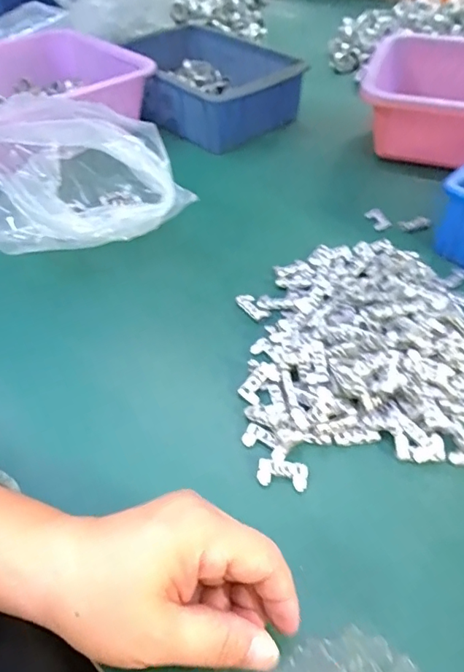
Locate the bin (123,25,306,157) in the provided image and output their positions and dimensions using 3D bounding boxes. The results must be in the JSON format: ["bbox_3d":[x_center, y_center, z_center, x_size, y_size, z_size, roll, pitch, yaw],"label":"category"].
[{"bbox_3d":[-0.042,-0.352,0.670,0.252,0.077,0.177,36,57,28],"label":"bin"}]

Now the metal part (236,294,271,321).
[{"bbox_3d":[0.018,-0.025,0.409,0.016,0.006,0.033,-26,53,-22],"label":"metal part"}]

